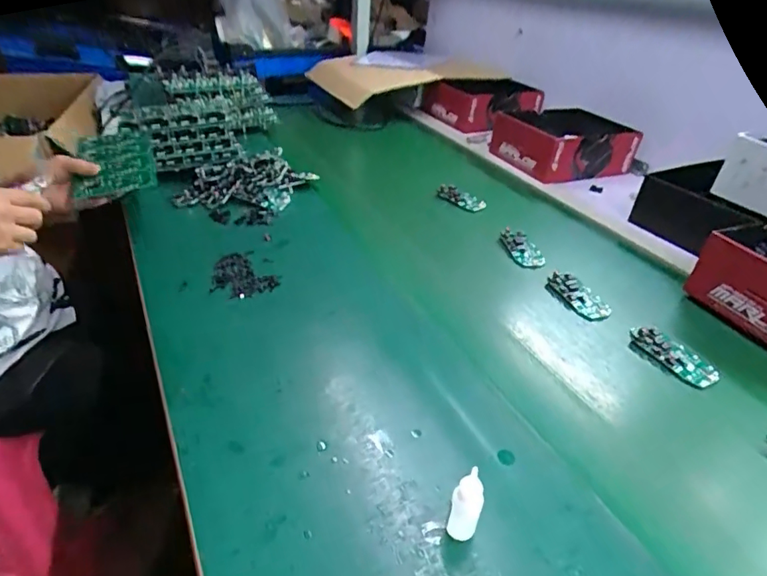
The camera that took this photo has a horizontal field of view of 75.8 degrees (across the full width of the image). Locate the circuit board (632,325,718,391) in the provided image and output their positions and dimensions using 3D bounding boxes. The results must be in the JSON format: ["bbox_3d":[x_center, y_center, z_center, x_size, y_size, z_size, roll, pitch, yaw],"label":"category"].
[{"bbox_3d":[0.331,0.075,0.563,0.046,0.011,0.096,-18,40,-27],"label":"circuit board"}]

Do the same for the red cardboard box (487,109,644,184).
[{"bbox_3d":[0.371,-0.316,1.048,0.261,0.080,0.235,-14,39,-23],"label":"red cardboard box"}]

